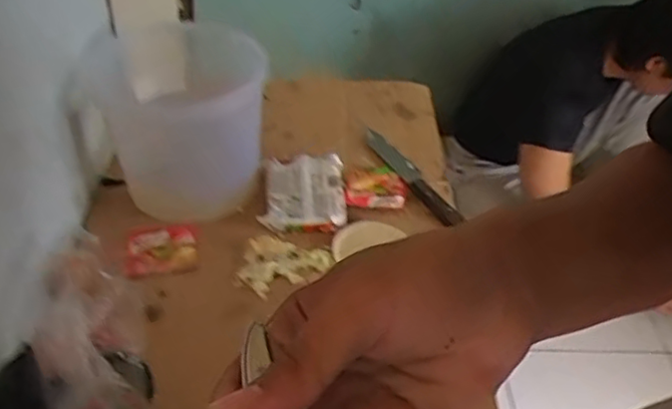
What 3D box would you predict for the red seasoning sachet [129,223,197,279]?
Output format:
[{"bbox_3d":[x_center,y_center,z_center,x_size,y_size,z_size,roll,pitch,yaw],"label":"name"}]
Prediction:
[{"bbox_3d":[-0.211,0.056,0.785,0.081,0.016,0.077,-5,42,-12],"label":"red seasoning sachet"}]

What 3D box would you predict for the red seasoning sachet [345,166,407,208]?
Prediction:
[{"bbox_3d":[0.053,-0.024,0.880,0.082,0.009,0.075,0,42,-7],"label":"red seasoning sachet"}]

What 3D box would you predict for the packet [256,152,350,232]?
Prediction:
[{"bbox_3d":[-0.041,-0.021,0.845,0.106,0.029,0.129,4,41,-2],"label":"packet"}]

